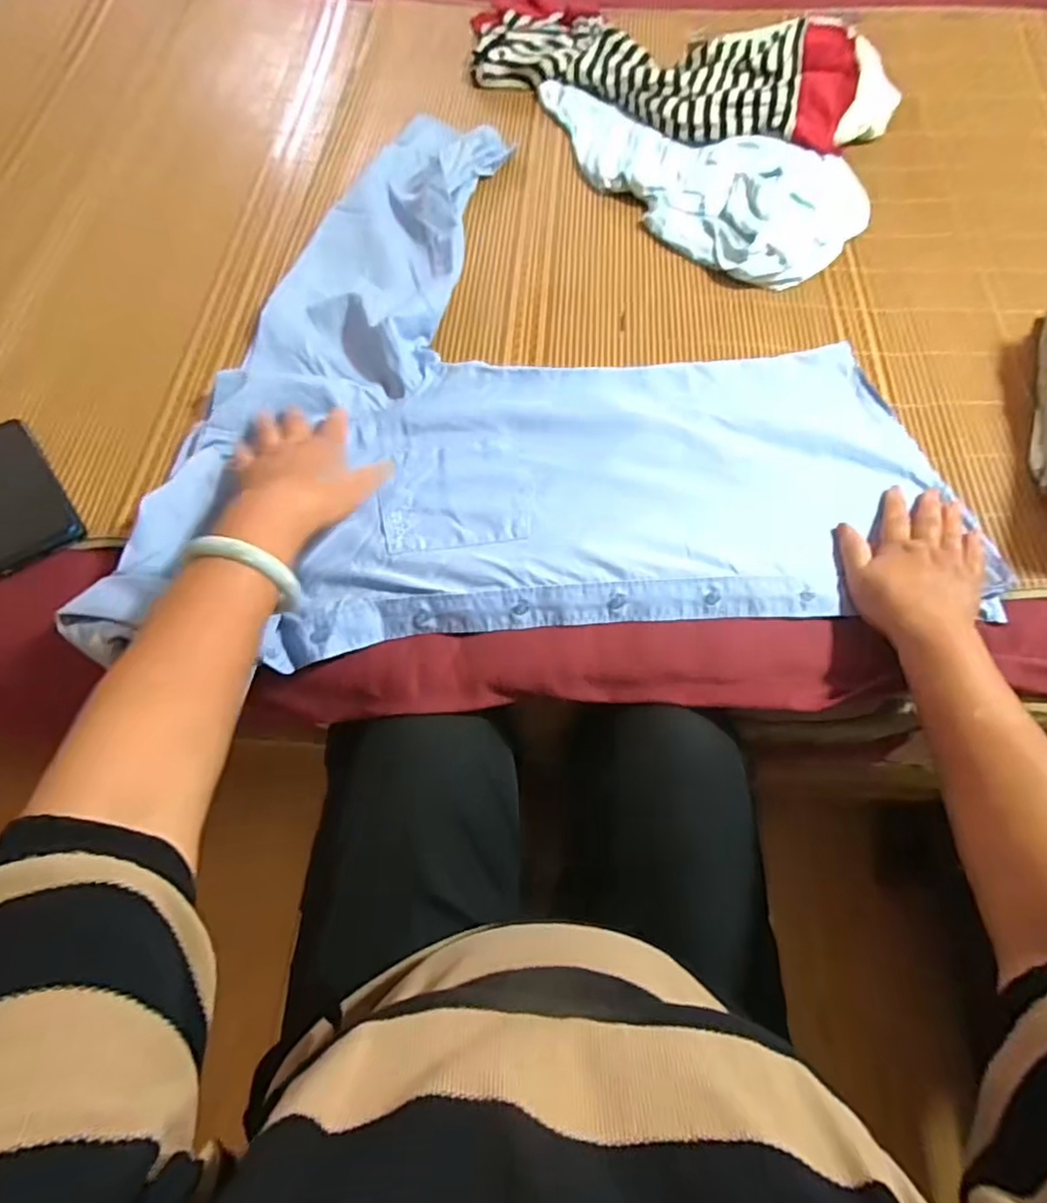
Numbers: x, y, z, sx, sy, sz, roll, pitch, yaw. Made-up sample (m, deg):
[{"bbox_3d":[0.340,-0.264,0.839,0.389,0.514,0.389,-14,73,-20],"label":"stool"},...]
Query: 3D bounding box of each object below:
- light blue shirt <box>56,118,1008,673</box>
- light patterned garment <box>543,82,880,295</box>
[{"bbox_3d":[0.016,-0.258,0.613,0.721,0.046,0.624,-4,65,-4],"label":"light blue shirt"},{"bbox_3d":[0.205,-0.547,0.766,0.244,0.026,0.436,-41,73,-18],"label":"light patterned garment"}]

